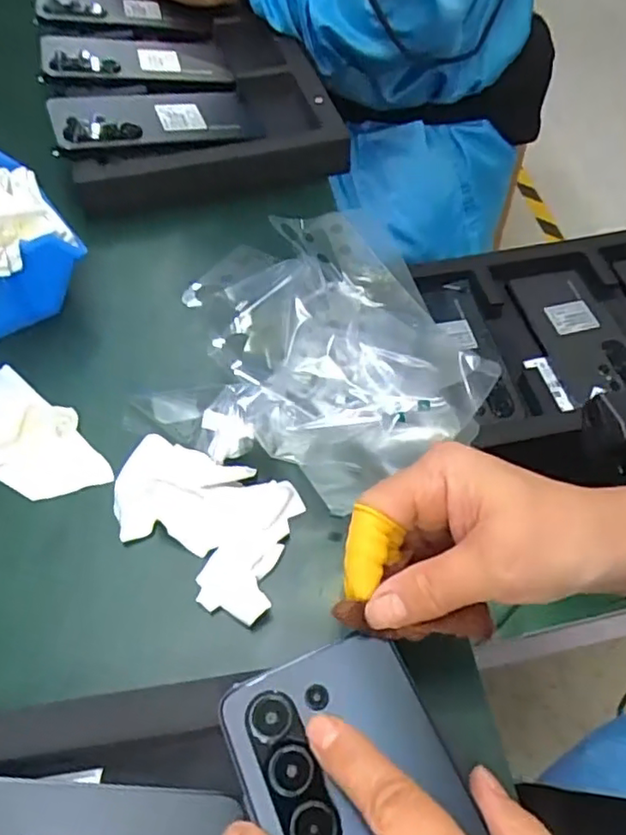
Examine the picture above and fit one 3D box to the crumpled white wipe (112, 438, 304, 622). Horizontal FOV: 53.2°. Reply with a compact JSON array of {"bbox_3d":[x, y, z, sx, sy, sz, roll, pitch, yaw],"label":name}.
[{"bbox_3d":[-0.063,0.052,0.331,0.102,0.019,0.075,16,57,14],"label":"crumpled white wipe"}]

